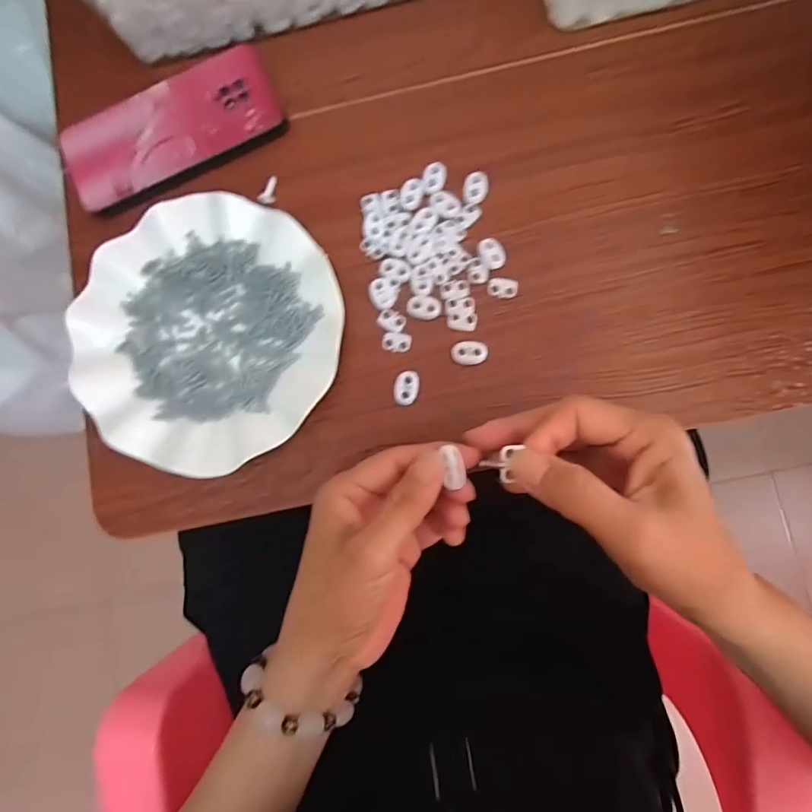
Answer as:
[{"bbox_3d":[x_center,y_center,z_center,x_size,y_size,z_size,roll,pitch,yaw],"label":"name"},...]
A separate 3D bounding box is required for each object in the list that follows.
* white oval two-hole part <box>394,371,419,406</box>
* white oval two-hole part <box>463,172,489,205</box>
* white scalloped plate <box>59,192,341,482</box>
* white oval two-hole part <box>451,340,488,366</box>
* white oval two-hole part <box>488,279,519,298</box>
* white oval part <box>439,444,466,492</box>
[{"bbox_3d":[0.001,-0.012,0.318,0.015,0.004,0.023,10,84,5],"label":"white oval two-hole part"},{"bbox_3d":[0.050,-0.156,0.332,0.017,0.005,0.023,8,83,4],"label":"white oval two-hole part"},{"bbox_3d":[-0.136,-0.051,0.321,0.182,0.021,0.179,0,83,3],"label":"white scalloped plate"},{"bbox_3d":[0.044,-0.037,0.318,0.024,0.004,0.017,-4,83,3],"label":"white oval two-hole part"},{"bbox_3d":[0.068,-0.083,0.323,0.021,0.004,0.014,14,84,5],"label":"white oval two-hole part"},{"bbox_3d":[0.024,0.030,0.230,0.010,0.004,0.021,-12,88,2],"label":"white oval part"}]

